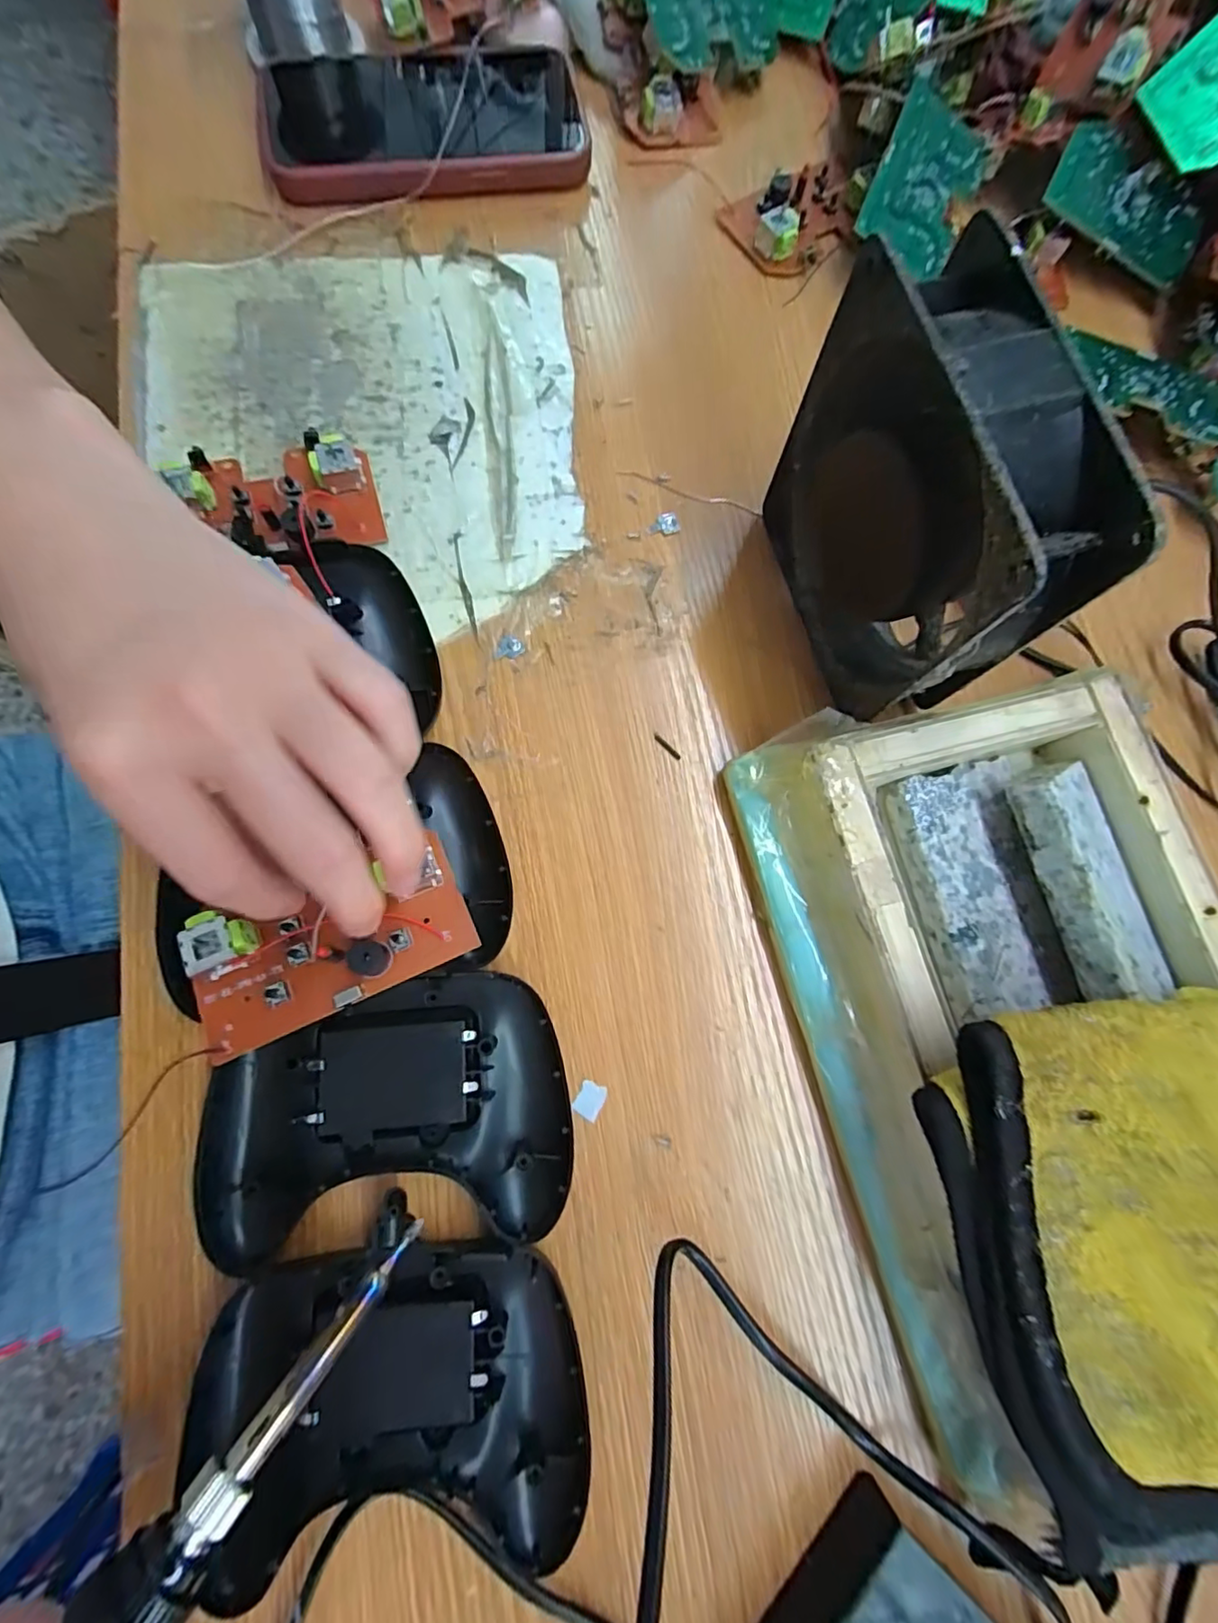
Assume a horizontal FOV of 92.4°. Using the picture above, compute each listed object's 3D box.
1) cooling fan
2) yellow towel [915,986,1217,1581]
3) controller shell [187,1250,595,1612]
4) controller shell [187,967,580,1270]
[{"bbox_3d":[0.108,-0.105,0.213,0.042,0.116,0.120,-14,79,-7],"label":"cooling fan"},{"bbox_3d":[0.173,0.130,0.170,0.128,0.028,0.149,-11,79,-4],"label":"yellow towel"},{"bbox_3d":[-0.068,0.192,0.192,0.115,0.026,0.087,-4,78,-5],"label":"controller shell"},{"bbox_3d":[-0.078,0.110,0.212,0.122,0.023,0.086,-10,79,-6],"label":"controller shell"}]

